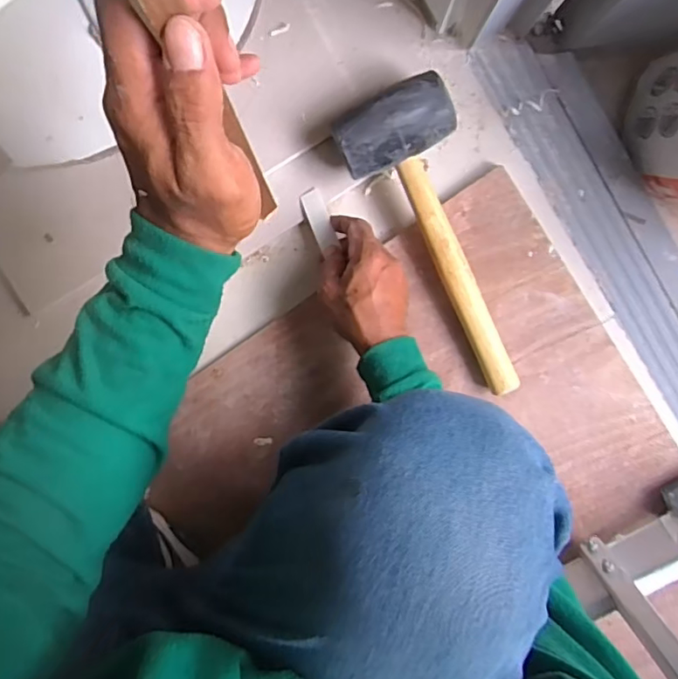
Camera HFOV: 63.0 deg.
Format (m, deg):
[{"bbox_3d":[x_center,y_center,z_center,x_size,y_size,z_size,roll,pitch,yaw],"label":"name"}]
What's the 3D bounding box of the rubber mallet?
[{"bbox_3d":[0.110,-0.089,0.570,0.110,0.075,0.327,-24,97,4],"label":"rubber mallet"}]

